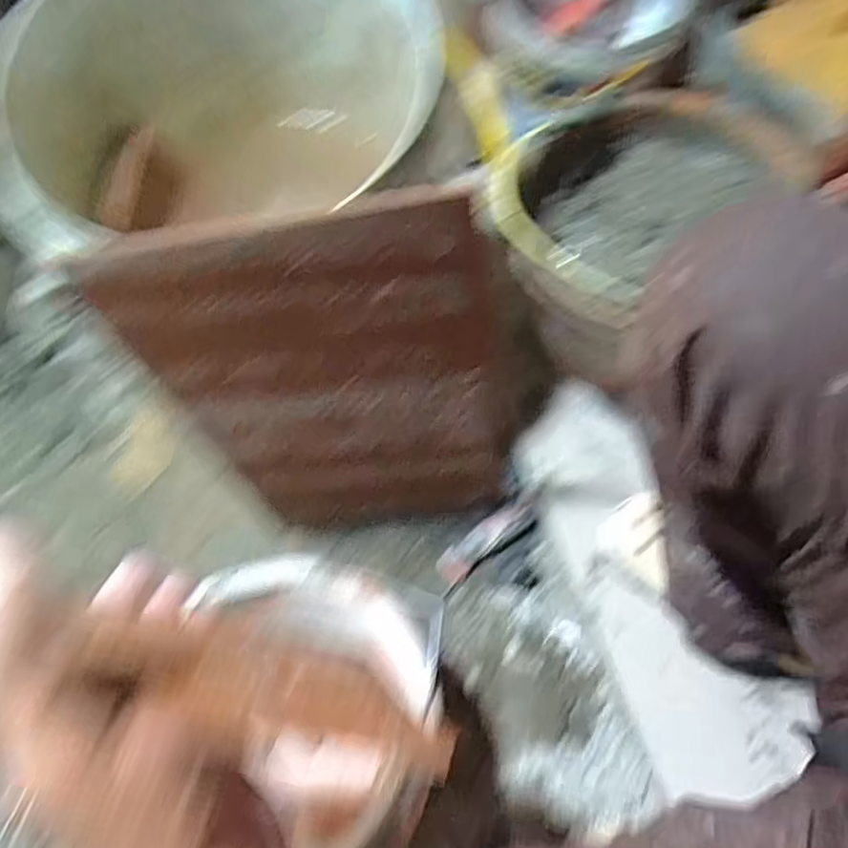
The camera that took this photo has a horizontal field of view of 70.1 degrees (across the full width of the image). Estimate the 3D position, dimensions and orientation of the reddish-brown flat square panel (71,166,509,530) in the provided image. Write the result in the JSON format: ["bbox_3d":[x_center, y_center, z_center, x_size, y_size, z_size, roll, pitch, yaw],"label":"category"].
[{"bbox_3d":[-0.056,-0.010,0.475,0.236,0.383,0.014,-9,58,3],"label":"reddish-brown flat square panel"}]

